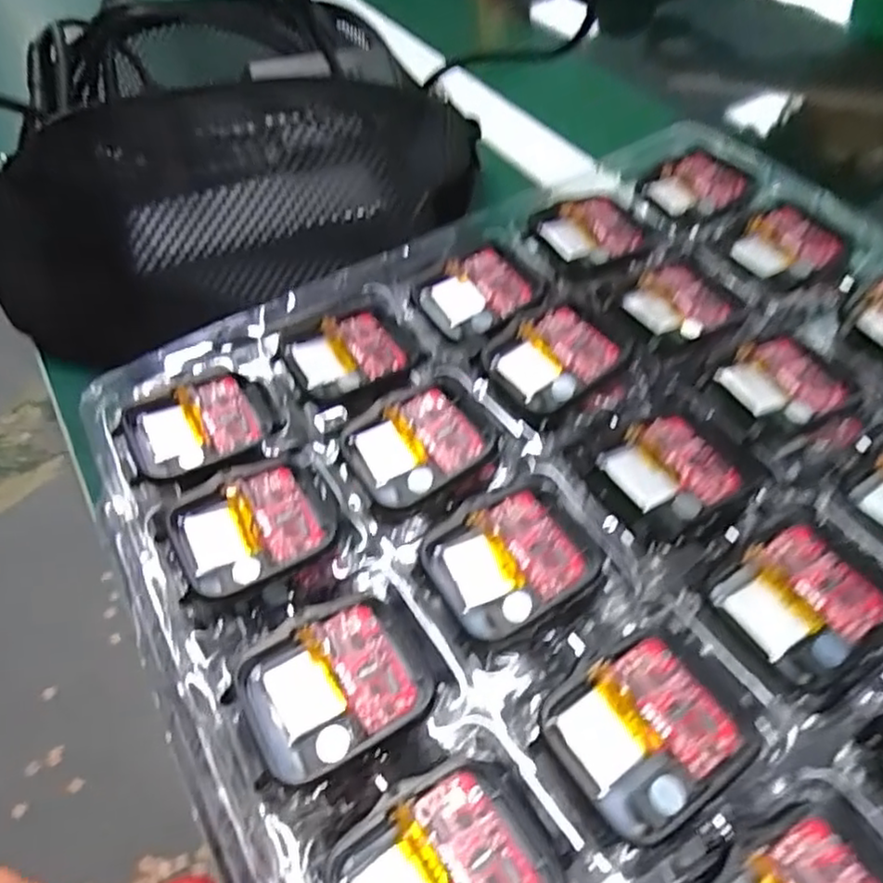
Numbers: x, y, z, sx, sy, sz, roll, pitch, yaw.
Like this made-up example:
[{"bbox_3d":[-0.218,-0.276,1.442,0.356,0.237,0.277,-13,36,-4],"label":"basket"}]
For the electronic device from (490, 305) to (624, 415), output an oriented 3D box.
[{"bbox_3d":[0.038,-0.029,0.227,0.038,0.005,0.035,-31,57,-19],"label":"electronic device"}]

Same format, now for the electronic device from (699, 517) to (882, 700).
[{"bbox_3d":[0.092,0.041,0.174,0.046,0.004,0.035,-29,57,-18],"label":"electronic device"}]

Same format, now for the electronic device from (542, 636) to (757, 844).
[{"bbox_3d":[0.047,0.067,0.156,0.038,0.004,0.036,-29,57,-18],"label":"electronic device"}]

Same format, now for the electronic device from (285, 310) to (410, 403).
[{"bbox_3d":[-0.033,-0.030,0.237,0.039,0.004,0.033,-22,55,-13],"label":"electronic device"}]

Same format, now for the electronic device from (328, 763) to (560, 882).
[{"bbox_3d":[0.000,0.092,0.141,0.042,0.006,0.037,-30,57,-19],"label":"electronic device"}]

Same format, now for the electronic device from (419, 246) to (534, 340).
[{"bbox_3d":[0.013,-0.057,0.250,0.037,0.006,0.033,-26,56,-16],"label":"electronic device"}]

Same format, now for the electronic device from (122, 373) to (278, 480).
[{"bbox_3d":[-0.077,-0.004,0.221,0.045,0.009,0.034,-26,56,-16],"label":"electronic device"}]

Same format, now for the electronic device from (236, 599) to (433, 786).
[{"bbox_3d":[-0.027,0.060,0.166,0.041,0.004,0.035,-26,56,-16],"label":"electronic device"}]

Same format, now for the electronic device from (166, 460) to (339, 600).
[{"bbox_3d":[-0.054,0.024,0.197,0.045,0.008,0.036,-28,56,-18],"label":"electronic device"}]

